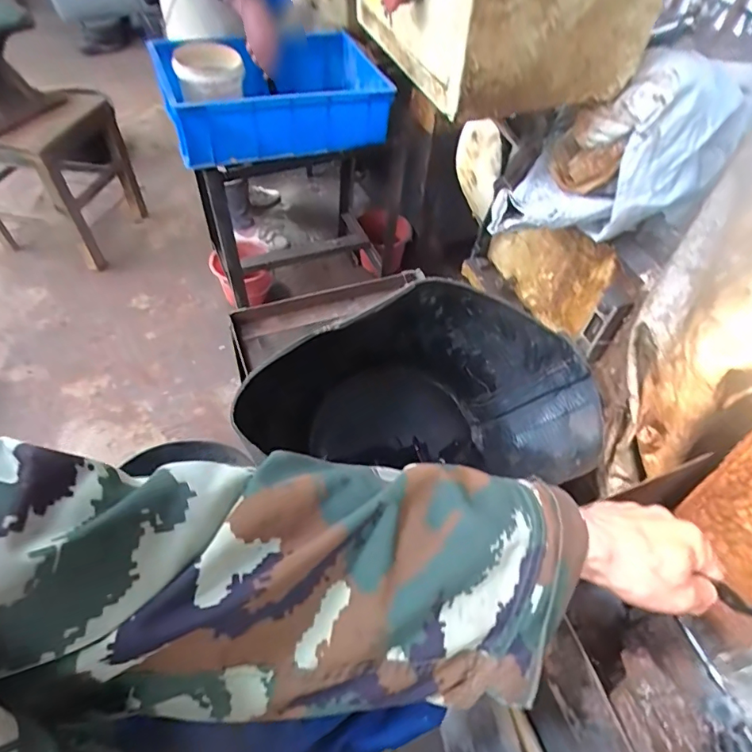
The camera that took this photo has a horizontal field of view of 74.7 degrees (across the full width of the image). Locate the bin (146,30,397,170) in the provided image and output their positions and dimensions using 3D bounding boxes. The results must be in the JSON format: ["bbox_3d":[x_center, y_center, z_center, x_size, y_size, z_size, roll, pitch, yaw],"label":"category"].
[{"bbox_3d":[-0.246,-0.682,1.196,0.484,0.188,0.335,-15,54,-14],"label":"bin"}]

